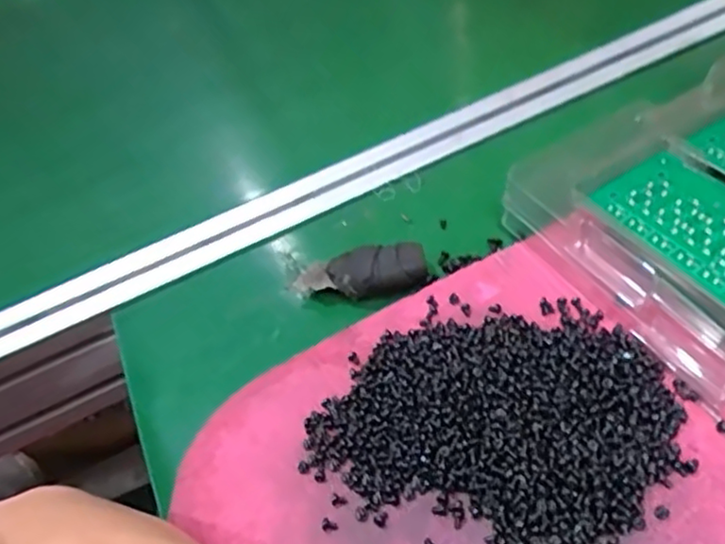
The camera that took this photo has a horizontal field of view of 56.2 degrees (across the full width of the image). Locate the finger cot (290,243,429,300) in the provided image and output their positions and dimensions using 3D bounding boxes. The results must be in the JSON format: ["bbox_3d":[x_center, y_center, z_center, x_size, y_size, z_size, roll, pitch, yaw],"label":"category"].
[{"bbox_3d":[-0.003,0.000,0.384,0.079,0.019,0.026,-8,42,17],"label":"finger cot"}]

